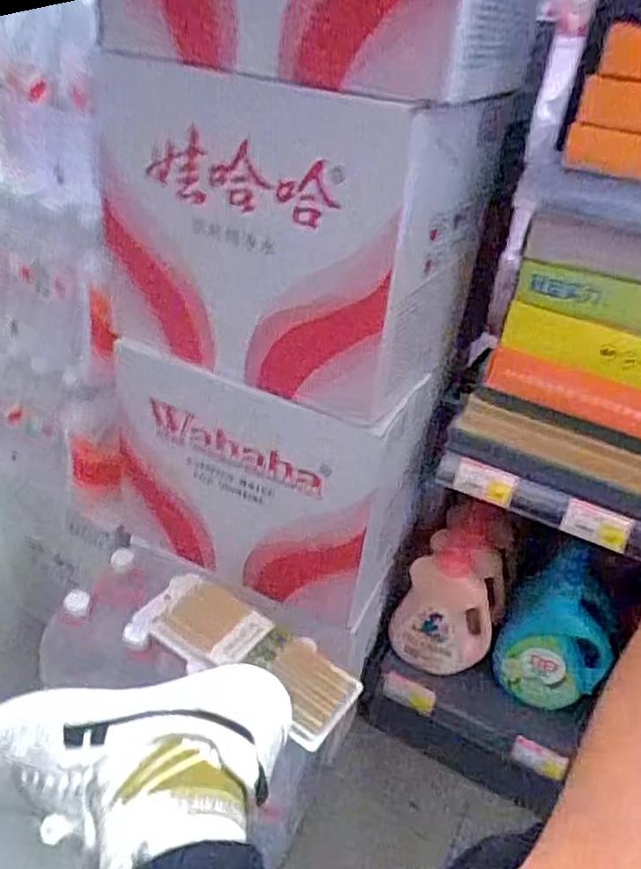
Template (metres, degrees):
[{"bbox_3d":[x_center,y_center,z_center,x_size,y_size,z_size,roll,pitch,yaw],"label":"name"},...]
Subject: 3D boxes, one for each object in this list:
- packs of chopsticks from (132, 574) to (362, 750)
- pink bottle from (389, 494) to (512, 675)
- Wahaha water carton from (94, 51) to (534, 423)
[{"bbox_3d":[-0.090,0.258,0.822,0.277,0.028,0.104,25,37,26],"label":"packs of chopsticks"},{"bbox_3d":[0.200,0.232,1.010,0.139,0.260,0.078,21,-3,19],"label":"pink bottle"},{"bbox_3d":[-0.026,-0.247,0.791,0.366,0.309,0.248,20,35,19],"label":"Wahaha water carton"}]

